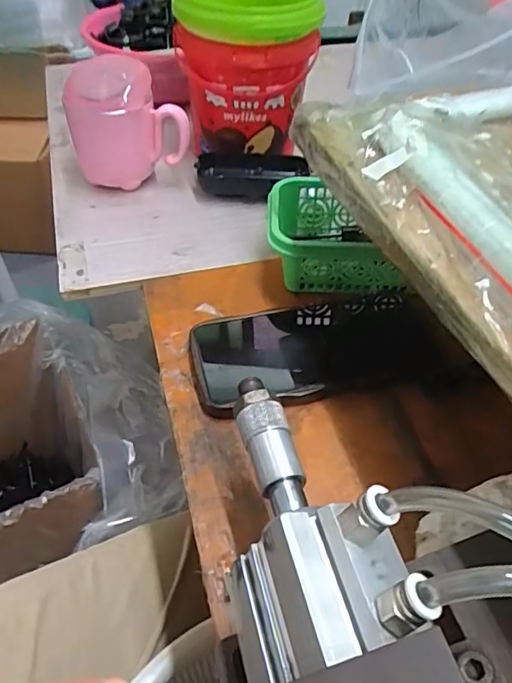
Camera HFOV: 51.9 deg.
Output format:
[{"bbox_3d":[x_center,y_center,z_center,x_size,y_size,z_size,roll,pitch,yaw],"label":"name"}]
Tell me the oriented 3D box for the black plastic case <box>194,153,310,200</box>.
[{"bbox_3d":[-0.003,-0.163,0.519,0.106,0.026,0.045,2,47,0],"label":"black plastic case"}]

